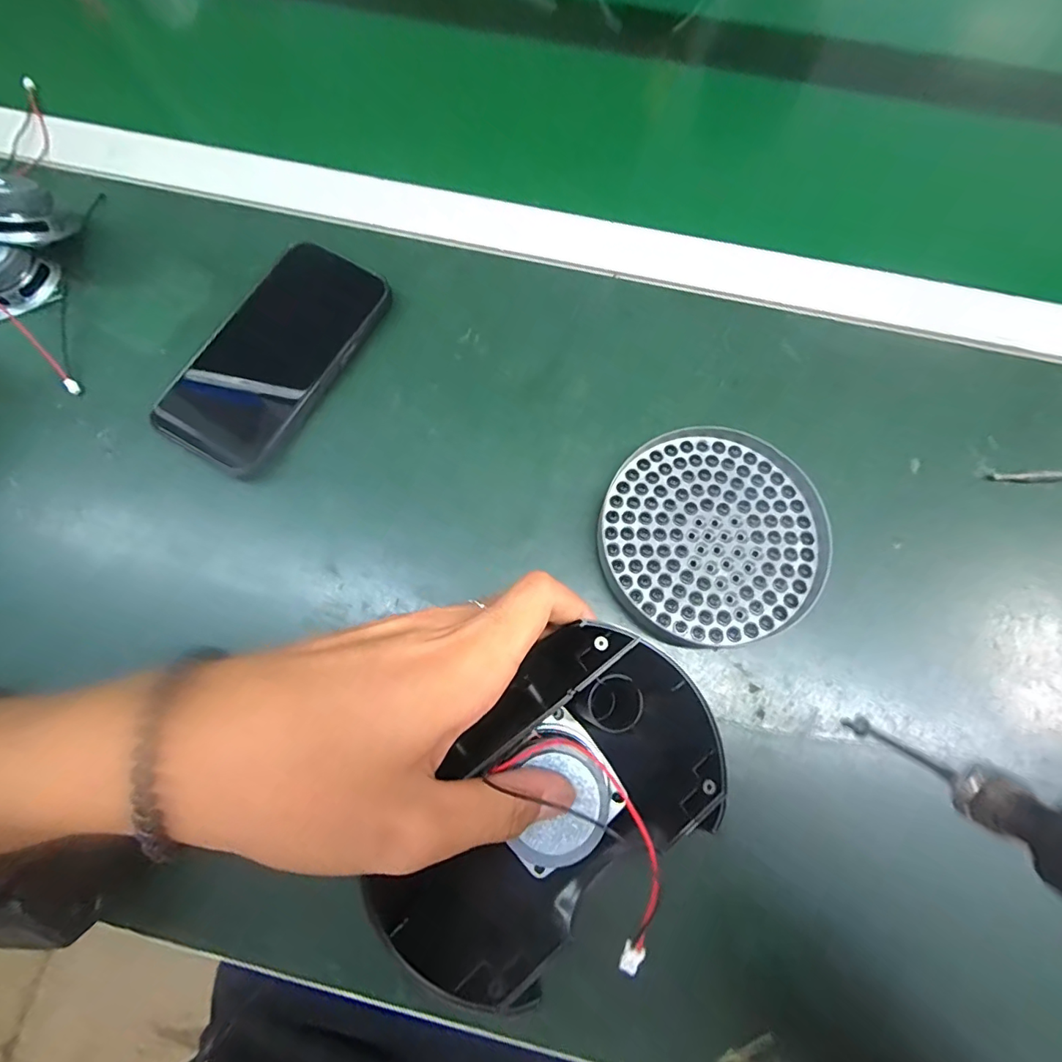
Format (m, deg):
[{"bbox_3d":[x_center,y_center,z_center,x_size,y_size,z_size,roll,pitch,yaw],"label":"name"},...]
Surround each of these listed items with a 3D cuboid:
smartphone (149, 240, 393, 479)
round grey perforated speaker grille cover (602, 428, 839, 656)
[{"bbox_3d":[-0.149,-0.104,0.295,0.074,0.008,0.144,28,76,8],"label":"smartphone"},{"bbox_3d":[0.095,0.002,0.270,0.113,0.019,0.113,-1,74,0],"label":"round grey perforated speaker grille cover"}]

